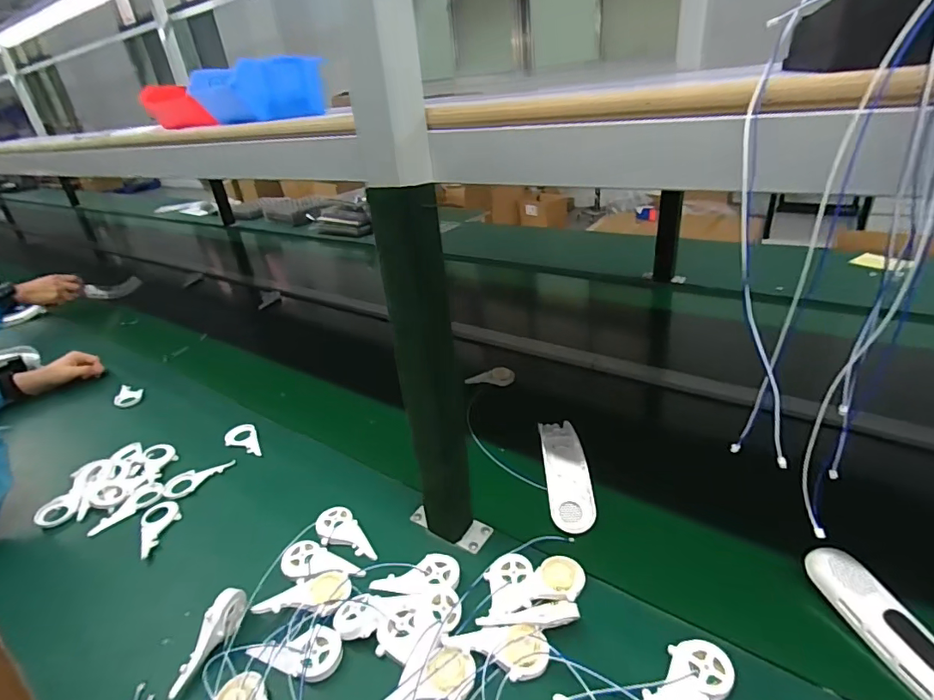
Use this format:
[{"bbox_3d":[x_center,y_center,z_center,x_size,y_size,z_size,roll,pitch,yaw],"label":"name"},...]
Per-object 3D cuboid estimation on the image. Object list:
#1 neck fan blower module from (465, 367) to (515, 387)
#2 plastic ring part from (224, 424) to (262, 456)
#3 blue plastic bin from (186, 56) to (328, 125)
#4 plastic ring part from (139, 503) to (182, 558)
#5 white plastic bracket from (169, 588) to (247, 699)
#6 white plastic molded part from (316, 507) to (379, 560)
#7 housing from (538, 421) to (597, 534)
[{"bbox_3d":[0.044,0.051,0.868,0.094,0.020,0.048,-20,32,-24],"label":"neck fan blower module"},{"bbox_3d":[-0.358,0.145,0.763,0.046,0.014,0.090,-19,32,-23],"label":"plastic ring part"},{"bbox_3d":[-0.271,-0.337,0.626,0.117,0.064,0.128,18,37,37],"label":"blue plastic bin"},{"bbox_3d":[-0.397,0.227,0.620,0.043,0.007,0.100,-20,32,-23],"label":"plastic ring part"},{"bbox_3d":[-0.248,0.279,0.461,0.016,0.036,0.093,7,46,22],"label":"white plastic bracket"},{"bbox_3d":[-0.143,0.222,0.574,0.093,0.005,0.048,27,41,26],"label":"white plastic molded part"},{"bbox_3d":[0.128,0.155,0.621,0.053,0.024,0.166,-5,42,3],"label":"housing"}]

